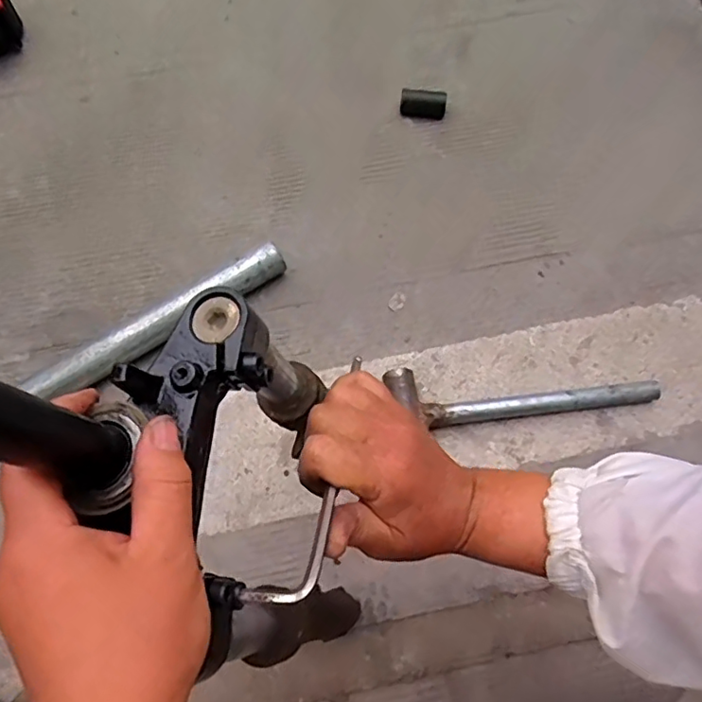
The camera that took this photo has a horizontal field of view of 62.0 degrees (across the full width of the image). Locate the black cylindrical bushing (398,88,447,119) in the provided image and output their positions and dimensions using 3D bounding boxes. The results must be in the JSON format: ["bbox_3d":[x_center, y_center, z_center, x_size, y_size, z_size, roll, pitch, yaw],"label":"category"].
[{"bbox_3d":[0.095,-0.326,0.774,0.060,0.023,0.030,6,71,4],"label":"black cylindrical bushing"}]

